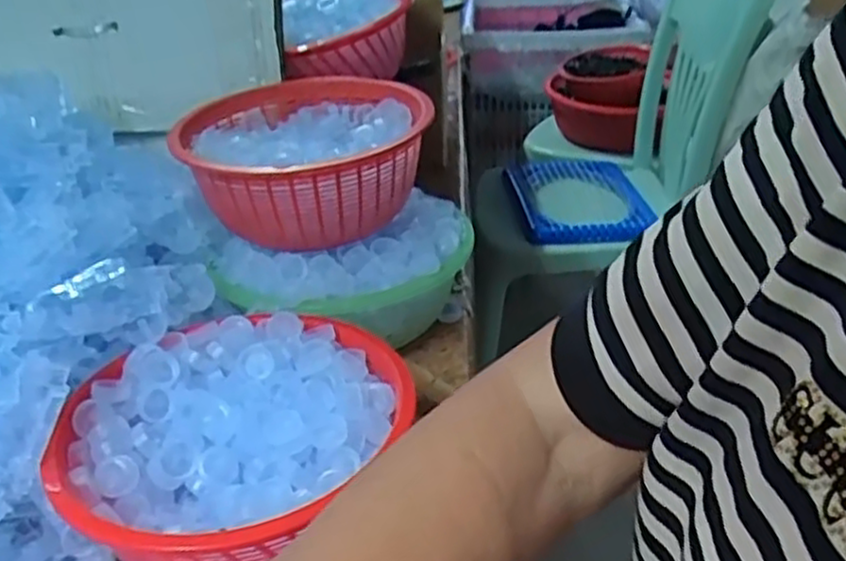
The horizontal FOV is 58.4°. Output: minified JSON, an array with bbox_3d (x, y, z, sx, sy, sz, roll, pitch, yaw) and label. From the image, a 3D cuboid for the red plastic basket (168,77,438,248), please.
[{"bbox_3d":[-0.084,-0.080,0.553,0.172,0.084,0.186,-10,31,-15],"label":"red plastic basket"}]

